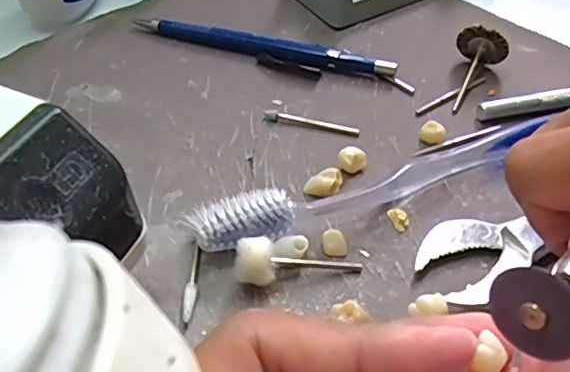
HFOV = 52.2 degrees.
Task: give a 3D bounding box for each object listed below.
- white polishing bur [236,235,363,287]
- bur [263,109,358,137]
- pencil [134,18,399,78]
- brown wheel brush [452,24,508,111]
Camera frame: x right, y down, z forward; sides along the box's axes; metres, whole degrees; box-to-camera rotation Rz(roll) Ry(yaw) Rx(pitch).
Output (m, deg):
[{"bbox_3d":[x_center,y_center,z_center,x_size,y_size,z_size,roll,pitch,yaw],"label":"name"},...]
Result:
[{"bbox_3d":[0.004,0.025,0.199,0.043,0.010,0.015,6,46,-19],"label":"white polishing bur"},{"bbox_3d":[0.011,-0.027,0.252,0.042,0.004,0.005,13,50,11],"label":"bur"},{"bbox_3d":[-0.012,-0.068,0.284,0.131,0.010,0.011,15,50,12],"label":"pencil"},{"bbox_3d":[0.087,-0.054,0.265,0.023,0.022,0.041,17,50,14],"label":"brown wheel brush"}]

